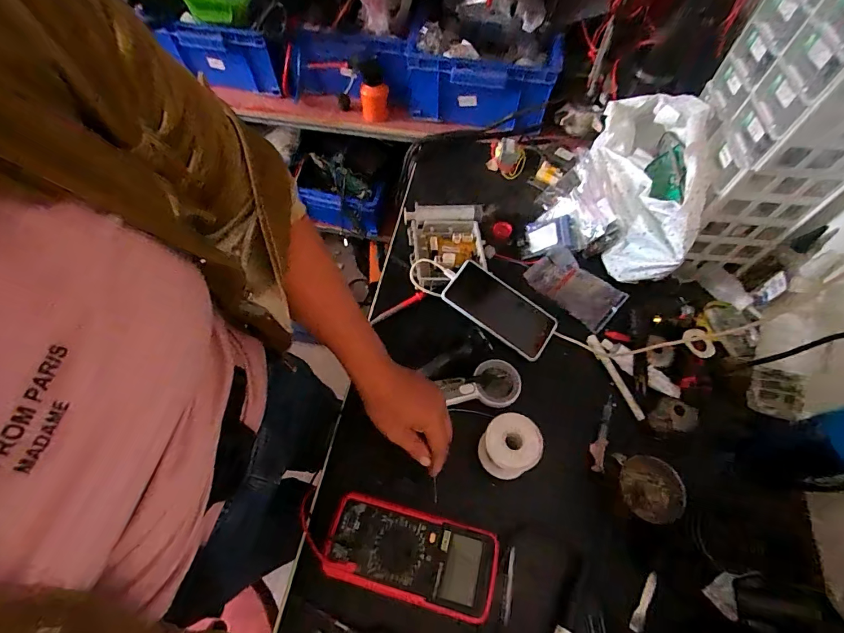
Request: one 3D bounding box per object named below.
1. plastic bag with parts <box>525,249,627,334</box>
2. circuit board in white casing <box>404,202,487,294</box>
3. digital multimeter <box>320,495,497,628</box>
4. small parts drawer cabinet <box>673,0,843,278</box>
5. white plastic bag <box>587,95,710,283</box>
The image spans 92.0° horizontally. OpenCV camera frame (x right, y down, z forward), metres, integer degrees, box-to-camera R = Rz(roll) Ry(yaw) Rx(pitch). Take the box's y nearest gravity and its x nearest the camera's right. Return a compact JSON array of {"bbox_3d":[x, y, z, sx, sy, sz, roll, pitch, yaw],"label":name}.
[{"bbox_3d":[0.237,-0.045,0.636,0.139,0.010,0.077,42,84,18],"label":"plastic bag with parts"},{"bbox_3d":[0.036,-0.111,0.668,0.125,0.045,0.164,1,61,0],"label":"circuit board in white casing"},{"bbox_3d":[-0.012,0.266,0.457,0.184,0.028,0.087,13,62,7],"label":"digital multimeter"},{"bbox_3d":[0.458,-0.248,0.504,0.149,0.377,0.176,7,62,4],"label":"small parts drawer cabinet"},{"bbox_3d":[0.327,-0.206,0.608,0.115,0.193,0.273,2,61,1],"label":"white plastic bag"}]

